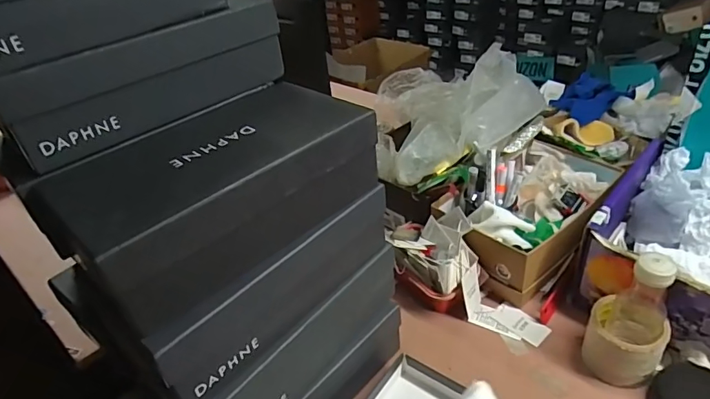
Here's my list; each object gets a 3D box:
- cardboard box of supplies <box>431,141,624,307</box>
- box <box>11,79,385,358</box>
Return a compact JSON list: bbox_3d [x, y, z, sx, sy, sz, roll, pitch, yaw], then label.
[{"bbox_3d":[0.311,0.015,0.820,0.321,0.143,0.215,-30,42,-27],"label":"cardboard box of supplies"},{"bbox_3d":[-0.135,-0.023,0.493,0.182,0.102,0.311,24,47,36],"label":"box"}]

